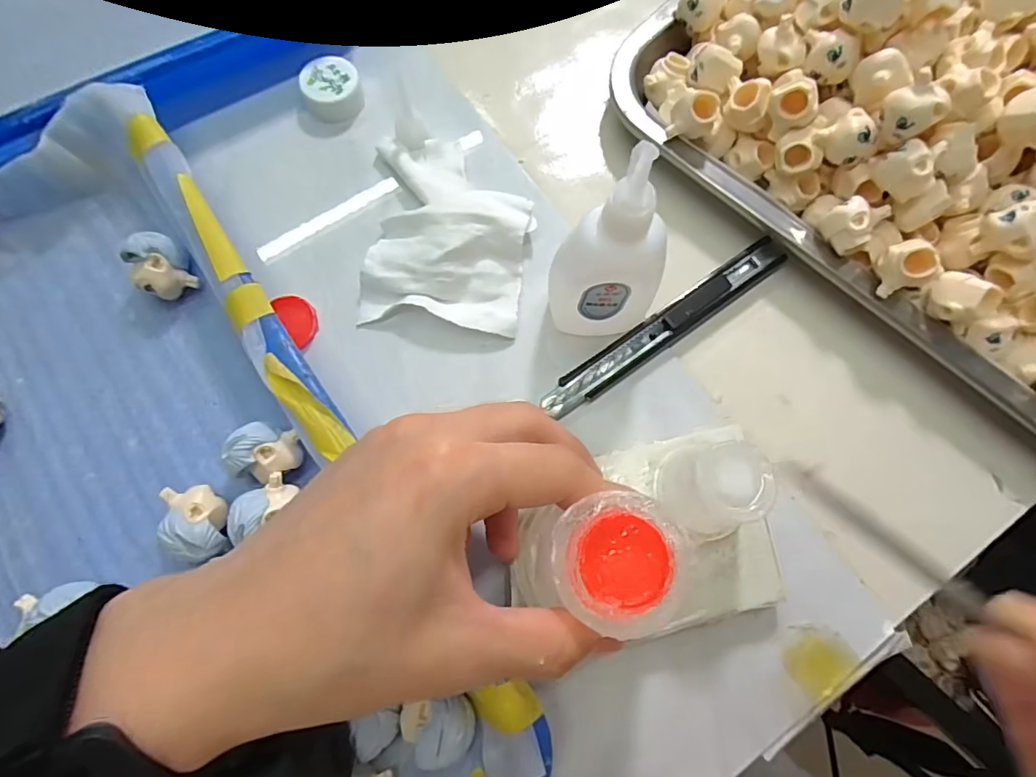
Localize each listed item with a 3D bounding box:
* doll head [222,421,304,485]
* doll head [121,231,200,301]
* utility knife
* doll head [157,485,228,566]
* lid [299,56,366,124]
[{"bbox_3d":[-0.098,0.026,0.200,0.024,0.023,0.022,0,76,-1],"label":"doll head"},{"bbox_3d":[-0.155,-0.052,0.220,0.020,0.024,0.022,0,76,-1],"label":"doll head"},{"bbox_3d":[0.069,-0.029,0.228,0.132,0.011,0.015,-34,79,-9],"label":"utility knife"},{"bbox_3d":[-0.120,0.051,0.191,0.020,0.022,0.028,-22,77,-6],"label":"doll head"},{"bbox_3d":[-0.094,-0.152,0.257,0.028,0.013,0.029,0,76,-1],"label":"lid"}]

